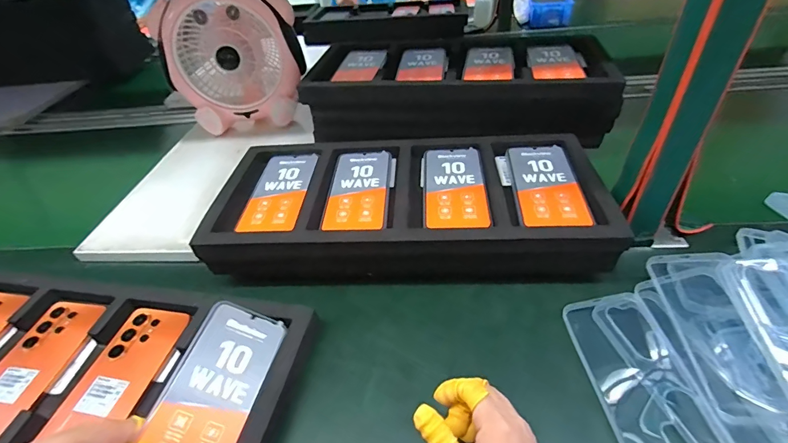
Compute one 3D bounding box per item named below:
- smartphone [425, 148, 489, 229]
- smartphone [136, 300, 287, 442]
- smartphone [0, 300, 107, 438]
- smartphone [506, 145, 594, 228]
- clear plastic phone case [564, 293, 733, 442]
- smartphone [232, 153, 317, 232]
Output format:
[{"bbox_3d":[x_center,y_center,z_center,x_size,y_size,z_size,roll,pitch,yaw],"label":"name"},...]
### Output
[{"bbox_3d":[0.079,-0.048,0.511,0.074,0.008,0.173,-1,40,6],"label":"smartphone"},{"bbox_3d":[-0.166,0.159,0.360,0.076,0.004,0.170,26,49,-10],"label":"smartphone"},{"bbox_3d":[-0.402,0.164,0.433,0.076,0.012,0.171,4,41,11],"label":"smartphone"},{"bbox_3d":[0.192,-0.049,0.498,0.073,0.012,0.169,0,40,7],"label":"smartphone"},{"bbox_3d":[0.232,0.147,0.373,0.081,0.011,0.175,-16,40,10],"label":"clear plastic phone case"},{"bbox_3d":[-0.154,-0.044,0.534,0.074,0.008,0.167,-1,40,5],"label":"smartphone"}]

